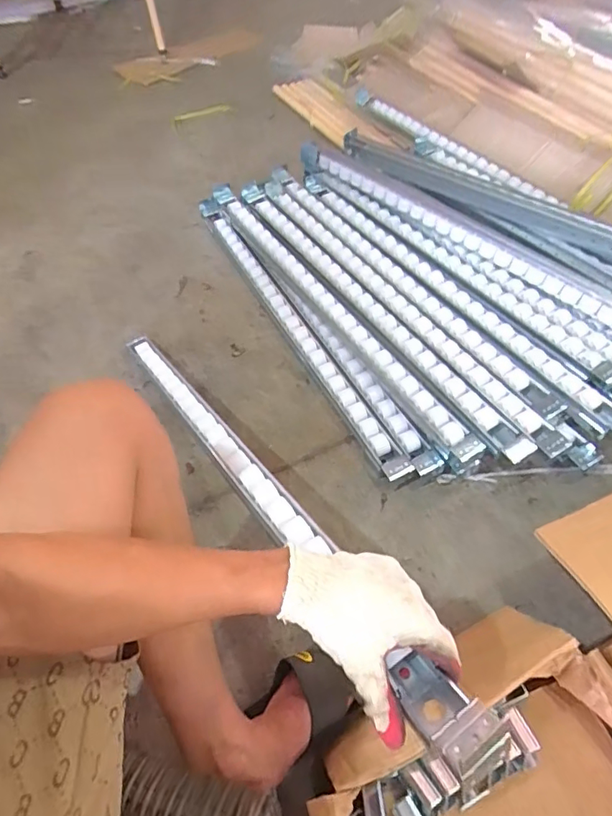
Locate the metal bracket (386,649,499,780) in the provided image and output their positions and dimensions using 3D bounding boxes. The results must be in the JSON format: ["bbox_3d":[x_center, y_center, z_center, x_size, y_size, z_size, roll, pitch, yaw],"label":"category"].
[{"bbox_3d":[0.097,0.218,0.371,0.045,0.101,0.042,-24,93,-13],"label":"metal bracket"}]

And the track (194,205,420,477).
[{"bbox_3d":[-0.050,-0.201,1.026,0.047,0.049,0.890,-24,55,-13],"label":"track"}]

